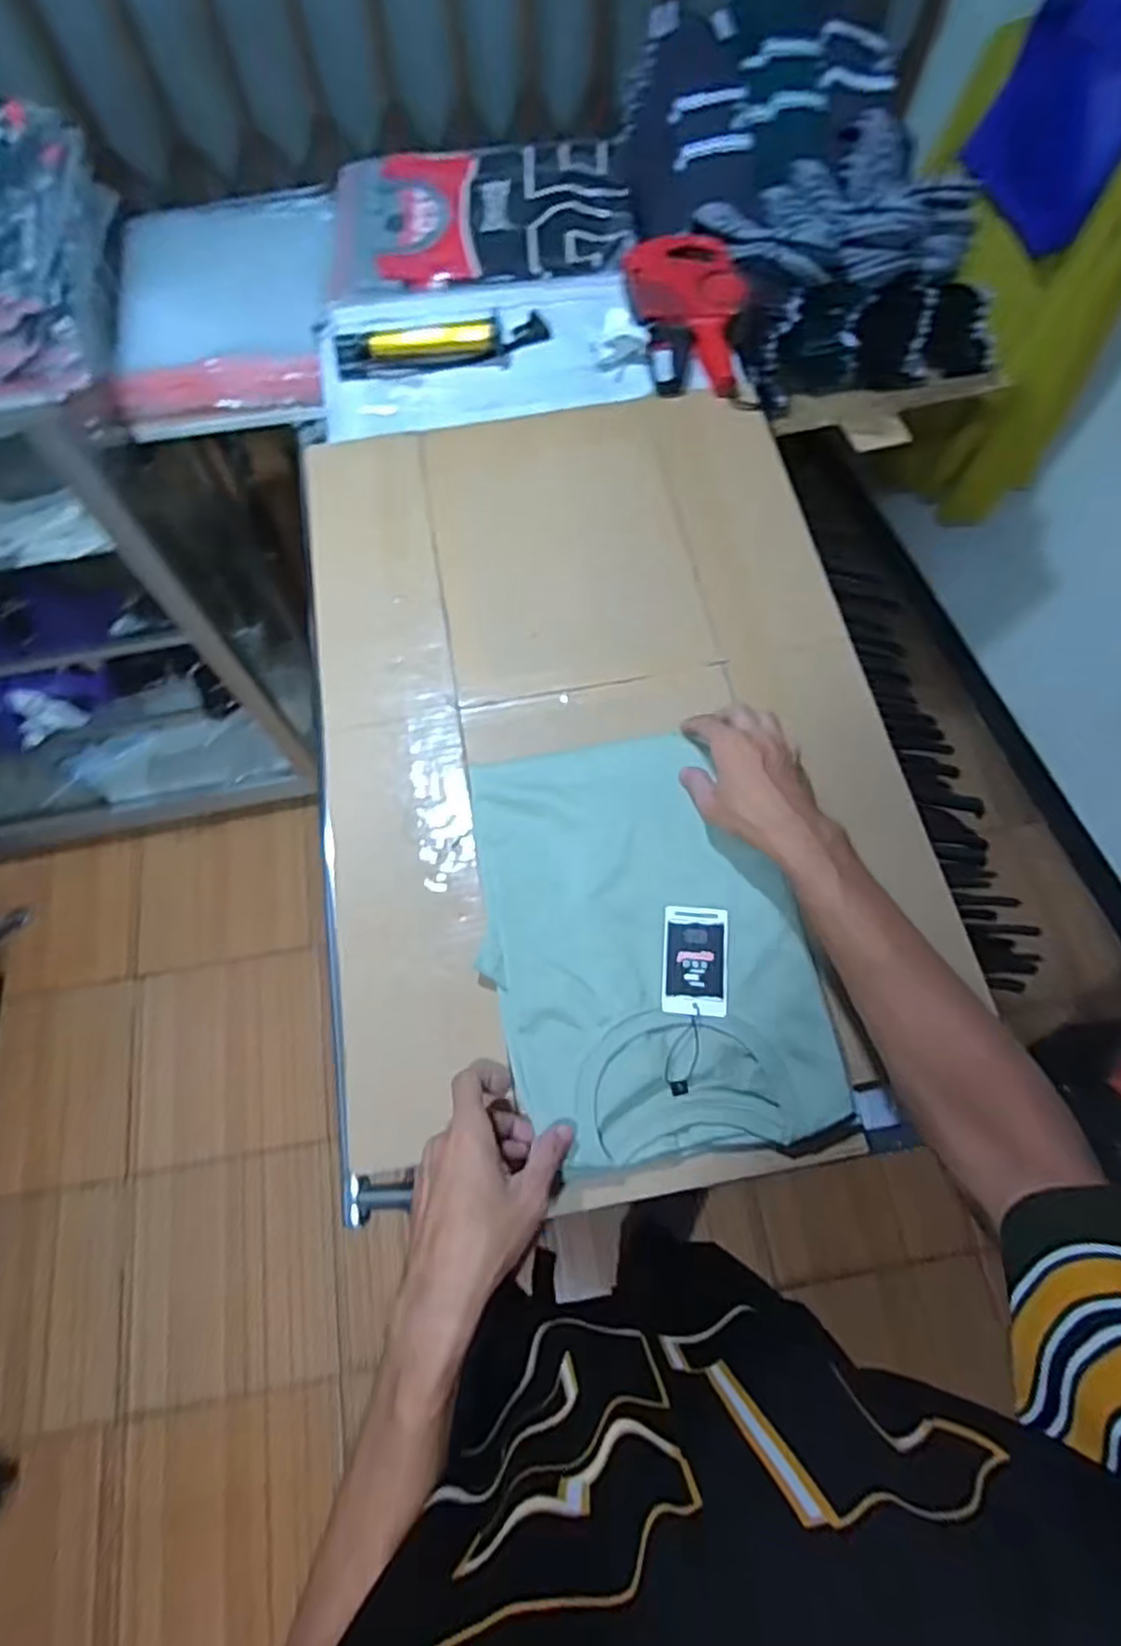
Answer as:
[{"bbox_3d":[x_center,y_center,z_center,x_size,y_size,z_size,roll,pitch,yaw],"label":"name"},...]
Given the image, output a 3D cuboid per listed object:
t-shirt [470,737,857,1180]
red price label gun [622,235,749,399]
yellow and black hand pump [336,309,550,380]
[{"bbox_3d":[0.067,0.086,0.590,0.248,0.017,0.333,-8,69,-1],"label":"t-shirt"},{"bbox_3d":[0.151,-0.584,0.833,0.121,0.053,0.210,-12,69,-2],"label":"red price label gun"},{"bbox_3d":[-0.136,-0.557,0.841,0.241,0.029,0.048,-11,69,-2],"label":"yellow and black hand pump"}]

